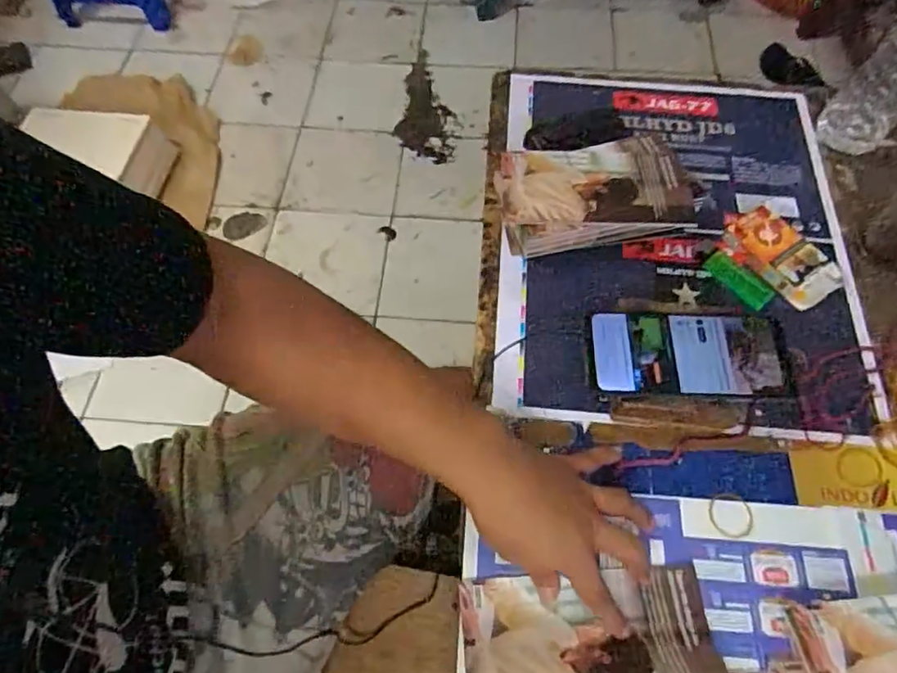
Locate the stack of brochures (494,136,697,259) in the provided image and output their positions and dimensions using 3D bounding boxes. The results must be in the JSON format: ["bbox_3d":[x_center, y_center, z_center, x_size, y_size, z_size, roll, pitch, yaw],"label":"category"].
[{"bbox_3d":[0.140,-0.145,0.579,0.184,0.048,0.125,-3,63,-2],"label":"stack of brochures"}]

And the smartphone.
[{"bbox_3d":[0.191,0.013,0.466,0.151,0.006,0.071,1,62,2],"label":"smartphone"}]

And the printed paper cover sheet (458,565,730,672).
[{"bbox_3d":[0.099,0.216,0.406,0.175,0.027,0.099,-3,63,-2],"label":"printed paper cover sheet"}]

